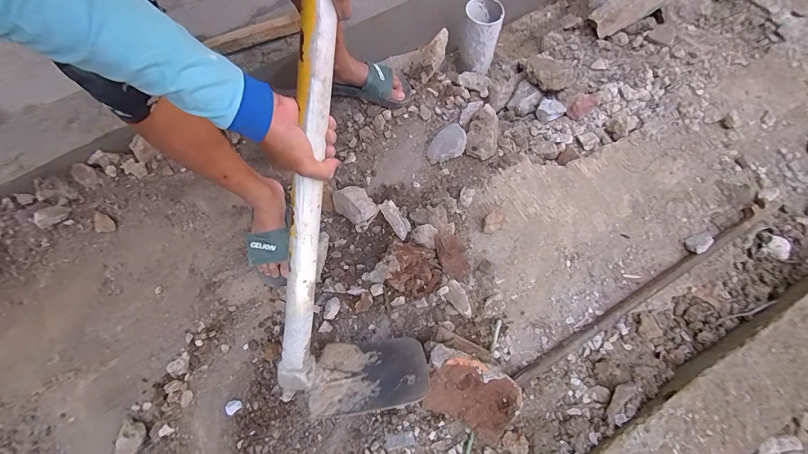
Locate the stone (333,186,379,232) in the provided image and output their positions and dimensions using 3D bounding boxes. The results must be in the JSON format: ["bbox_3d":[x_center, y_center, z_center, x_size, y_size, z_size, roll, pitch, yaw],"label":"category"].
[{"bbox_3d":[-0.110,-0.051,0.818,0.075,0.060,0.116,-42,73,-13],"label":"stone"}]

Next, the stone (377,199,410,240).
[{"bbox_3d":[-0.017,-0.016,0.800,0.044,0.051,0.089,-36,72,-11],"label":"stone"}]

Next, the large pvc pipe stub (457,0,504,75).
[{"bbox_3d":[0.235,-0.596,1.125,0.126,0.185,0.130,12,70,7],"label":"large pvc pipe stub"}]

